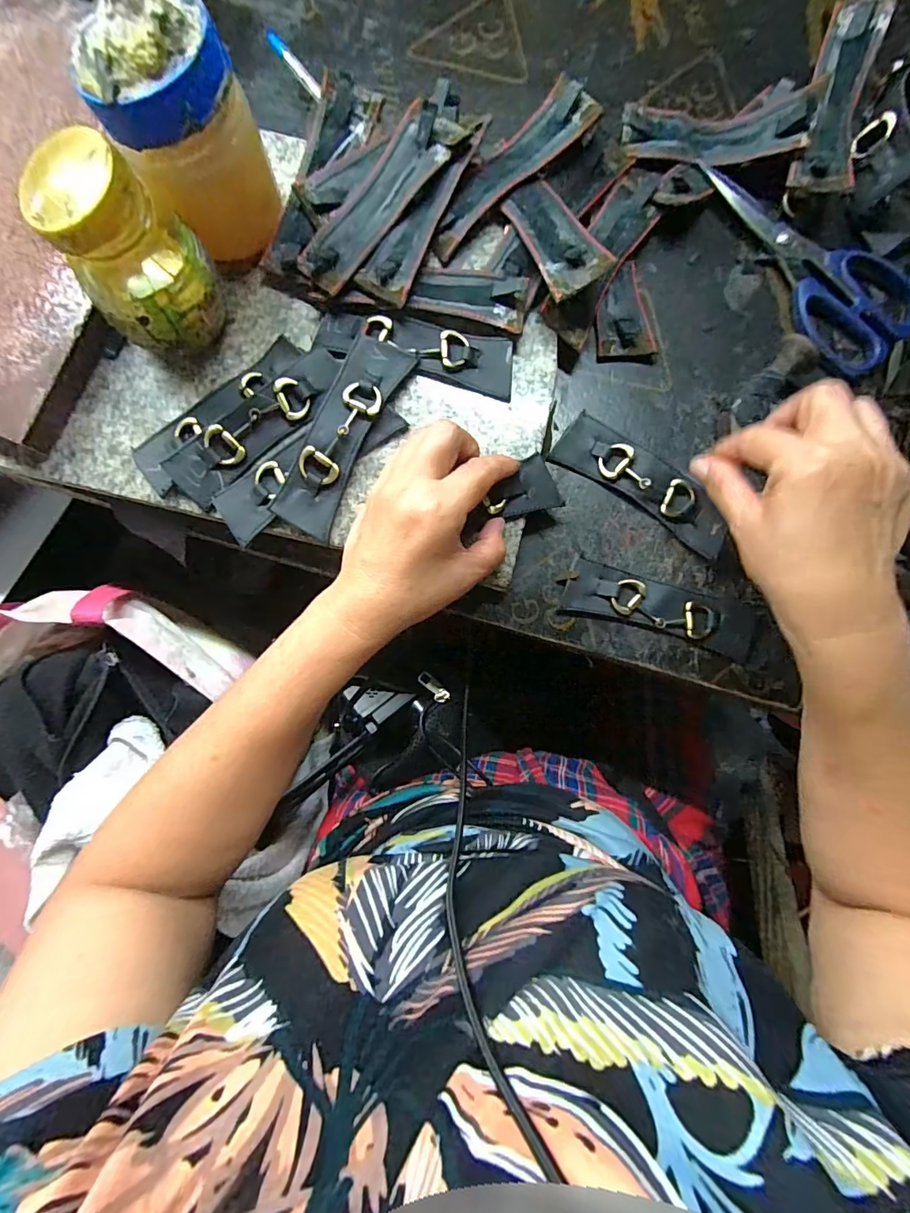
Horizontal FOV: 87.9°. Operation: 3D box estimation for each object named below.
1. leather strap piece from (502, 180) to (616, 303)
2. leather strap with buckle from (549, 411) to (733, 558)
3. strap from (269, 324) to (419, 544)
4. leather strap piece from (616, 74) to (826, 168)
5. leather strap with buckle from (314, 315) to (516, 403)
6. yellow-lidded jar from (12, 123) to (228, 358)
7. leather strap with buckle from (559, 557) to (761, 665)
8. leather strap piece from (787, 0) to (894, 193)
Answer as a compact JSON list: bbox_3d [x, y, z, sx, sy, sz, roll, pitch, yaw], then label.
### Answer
[{"bbox_3d":[0.065,-0.242,0.307,0.039,0.008,0.090,-22,76,-4],"label":"leather strap piece"},{"bbox_3d":[0.132,-0.086,0.328,0.129,0.012,0.045,38,86,5],"label":"leather strap with buckle"},{"bbox_3d":[-0.073,-0.113,0.306,0.038,0.011,0.134,25,86,1],"label":"strap"},{"bbox_3d":[0.182,-0.337,0.331,0.122,0.025,0.030,10,87,13],"label":"leather strap piece"},{"bbox_3d":[-0.026,-0.171,0.313,0.132,0.006,0.037,10,86,0],"label":"leather strap with buckle"},{"bbox_3d":[-0.176,-0.191,0.264,0.067,0.093,0.057,-37,91,-6],"label":"yellow-lidded jar"},{"bbox_3d":[0.142,0.001,0.325,0.130,0.013,0.035,16,86,1],"label":"leather strap with buckle"},{"bbox_3d":[0.260,-0.345,0.320,0.035,0.026,0.135,15,86,1],"label":"leather strap piece"}]

